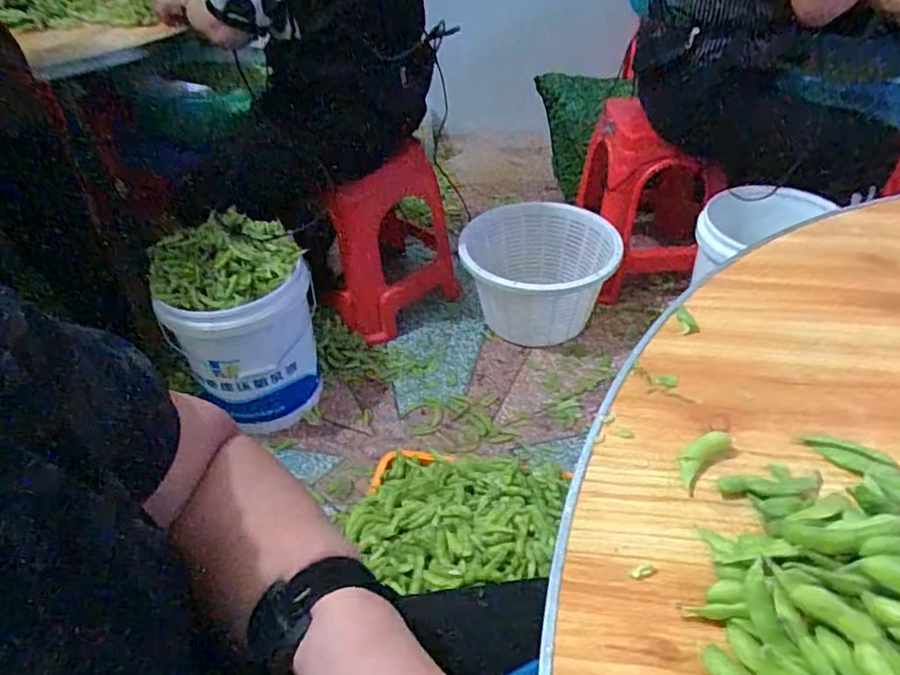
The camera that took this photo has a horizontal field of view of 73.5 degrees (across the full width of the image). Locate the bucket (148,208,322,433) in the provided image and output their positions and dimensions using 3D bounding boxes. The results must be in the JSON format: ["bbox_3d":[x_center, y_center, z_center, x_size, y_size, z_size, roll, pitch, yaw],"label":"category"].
[{"bbox_3d":[-0.412,-0.014,1.261,0.293,0.390,0.258,-26,46,-24],"label":"bucket"}]

